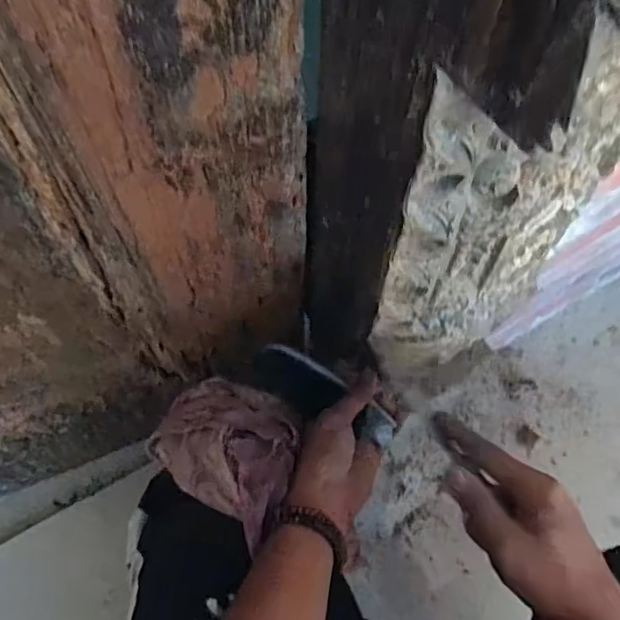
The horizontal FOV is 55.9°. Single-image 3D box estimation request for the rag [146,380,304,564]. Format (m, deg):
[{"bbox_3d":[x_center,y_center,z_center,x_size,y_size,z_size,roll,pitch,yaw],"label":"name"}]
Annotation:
[{"bbox_3d":[-0.067,0.114,0.512,0.139,0.064,0.112,34,68,15],"label":"rag"}]

